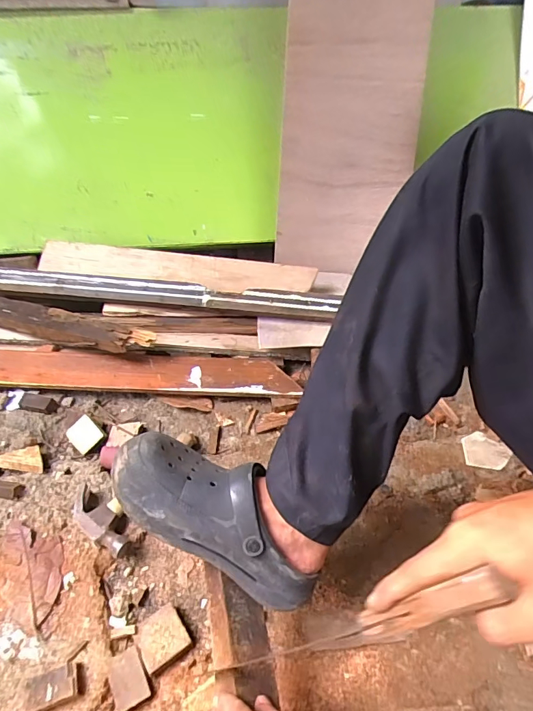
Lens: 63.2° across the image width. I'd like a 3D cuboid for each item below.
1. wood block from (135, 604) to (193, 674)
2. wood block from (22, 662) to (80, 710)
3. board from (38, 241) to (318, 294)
[{"bbox_3d":[-0.134,0.366,0.562,0.059,0.020,0.059,-26,50,-25],"label":"wood block"},{"bbox_3d":[-0.255,0.393,0.510,0.060,0.022,0.038,-17,47,-18],"label":"wood block"},{"bbox_3d":[-0.201,-0.190,0.954,0.596,0.026,0.084,6,75,3],"label":"board"}]

